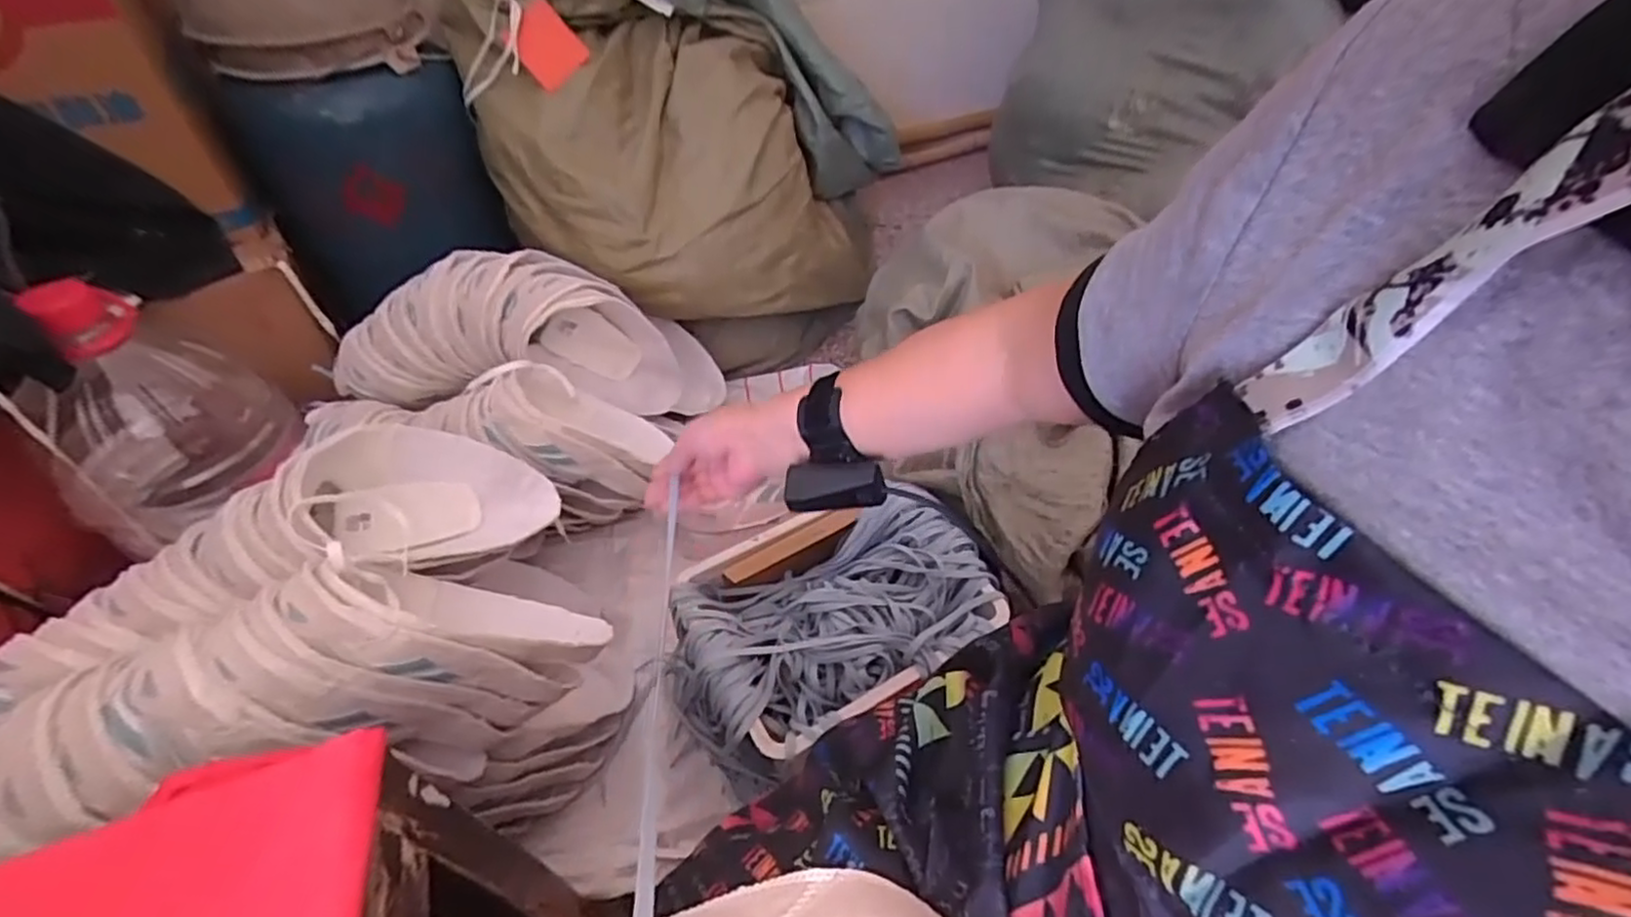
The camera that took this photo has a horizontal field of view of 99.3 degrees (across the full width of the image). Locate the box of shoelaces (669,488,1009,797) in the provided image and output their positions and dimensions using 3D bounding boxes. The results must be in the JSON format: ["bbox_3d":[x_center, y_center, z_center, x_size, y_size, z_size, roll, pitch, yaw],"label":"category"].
[{"bbox_3d":[0.023,0.192,0.782,0.350,0.139,0.240,-21,49,-19],"label":"box of shoelaces"}]

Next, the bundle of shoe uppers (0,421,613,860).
[{"bbox_3d":[-0.437,0.137,0.593,0.434,0.163,0.309,-23,50,-20],"label":"bundle of shoe uppers"}]

